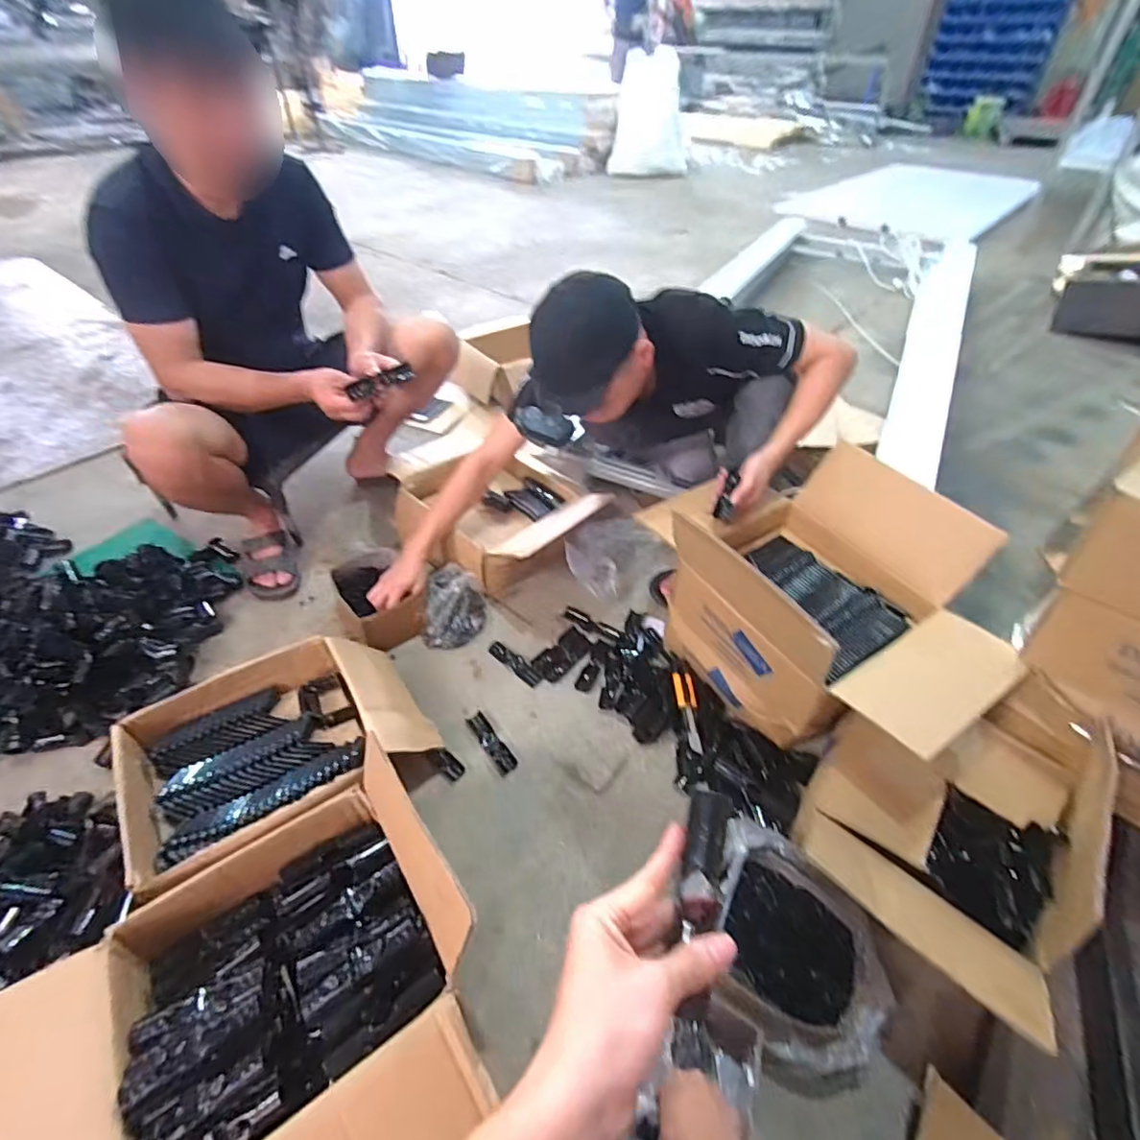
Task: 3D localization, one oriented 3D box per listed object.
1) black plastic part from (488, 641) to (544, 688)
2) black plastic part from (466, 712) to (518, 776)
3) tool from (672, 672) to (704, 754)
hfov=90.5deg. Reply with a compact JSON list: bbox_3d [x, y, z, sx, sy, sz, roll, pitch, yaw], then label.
[{"bbox_3d":[-0.108,0.182,1.109,0.130,0.010,0.034,35,54,30],"label":"black plastic part"},{"bbox_3d":[-0.137,0.300,0.982,0.035,0.010,0.123,-28,51,-26],"label":"black plastic part"},{"bbox_3d":[0.208,0.245,0.992,0.033,0.014,0.159,0,44,-1],"label":"tool"}]

